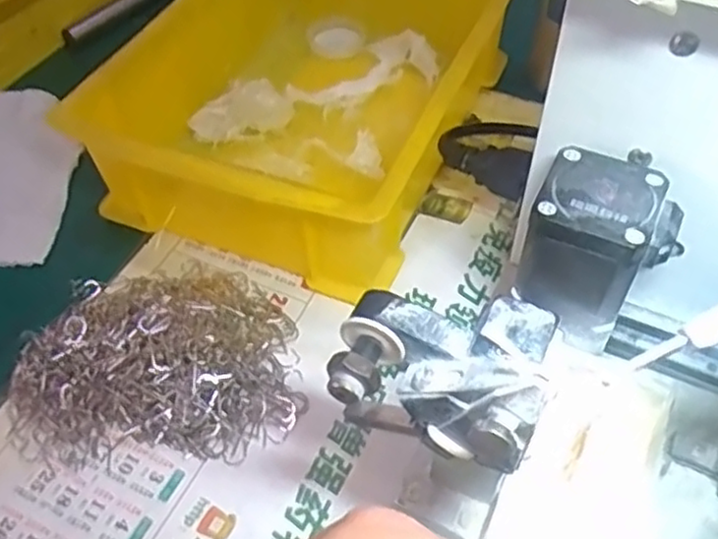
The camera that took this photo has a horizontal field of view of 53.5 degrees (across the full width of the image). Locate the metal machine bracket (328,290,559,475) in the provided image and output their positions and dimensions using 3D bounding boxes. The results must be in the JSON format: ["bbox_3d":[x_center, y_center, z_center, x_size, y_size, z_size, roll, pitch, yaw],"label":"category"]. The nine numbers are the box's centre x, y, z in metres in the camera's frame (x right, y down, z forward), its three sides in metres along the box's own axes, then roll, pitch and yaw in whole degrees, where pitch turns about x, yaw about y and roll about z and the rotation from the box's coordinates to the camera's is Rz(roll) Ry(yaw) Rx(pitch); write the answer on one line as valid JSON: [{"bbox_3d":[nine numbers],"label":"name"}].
[{"bbox_3d":[0.026,0.026,0.203,0.056,0.048,0.050,20,54,16],"label":"metal machine bracket"}]

